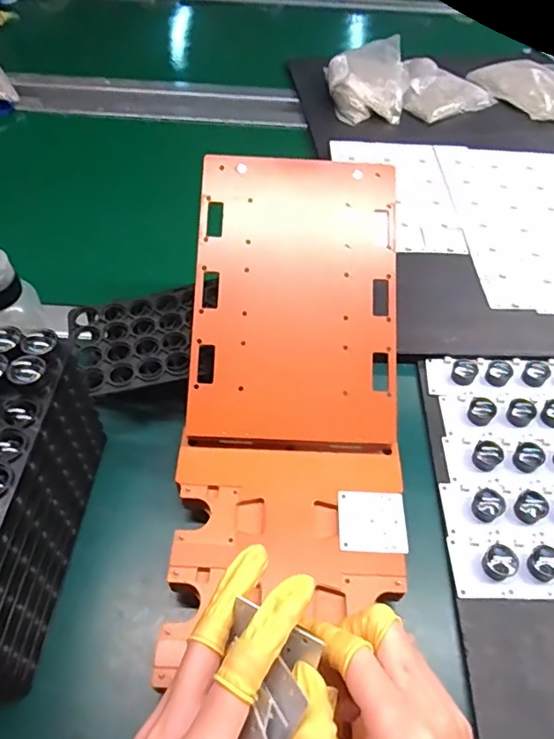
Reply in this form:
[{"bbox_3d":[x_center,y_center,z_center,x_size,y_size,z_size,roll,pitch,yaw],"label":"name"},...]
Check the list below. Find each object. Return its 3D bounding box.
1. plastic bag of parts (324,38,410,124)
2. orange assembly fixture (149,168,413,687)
[{"bbox_3d":[0.140,-0.439,0.817,0.123,0.049,0.141,-3,52,-3],"label":"plastic bag of parts"},{"bbox_3d":[0.012,0.000,0.408,0.159,0.042,0.351,2,76,1],"label":"orange assembly fixture"}]

